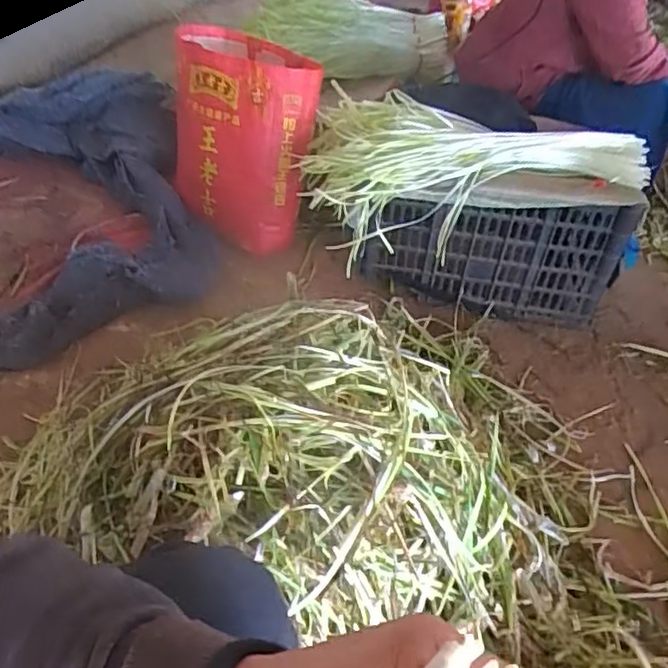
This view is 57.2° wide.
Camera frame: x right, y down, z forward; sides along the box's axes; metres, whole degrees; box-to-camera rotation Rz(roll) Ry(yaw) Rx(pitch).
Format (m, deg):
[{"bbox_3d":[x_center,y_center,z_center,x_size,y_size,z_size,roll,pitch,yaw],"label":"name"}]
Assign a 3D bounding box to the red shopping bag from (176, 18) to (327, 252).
[{"bbox_3d":[-0.190,-0.389,1.295,0.276,0.396,0.312,-4,44,-11],"label":"red shopping bag"}]

